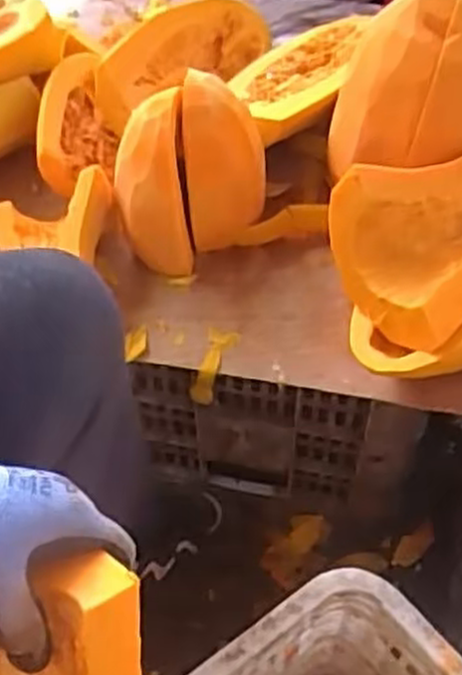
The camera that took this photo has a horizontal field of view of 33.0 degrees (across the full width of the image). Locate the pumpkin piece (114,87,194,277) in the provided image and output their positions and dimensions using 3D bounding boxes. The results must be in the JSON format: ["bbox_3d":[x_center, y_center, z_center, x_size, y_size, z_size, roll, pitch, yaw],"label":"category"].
[{"bbox_3d":[-0.073,-0.133,0.701,0.067,0.166,0.058,-2,32,0],"label":"pumpkin piece"}]

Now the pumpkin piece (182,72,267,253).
[{"bbox_3d":[-0.007,-0.158,0.717,0.073,0.159,0.041,-10,34,-6],"label":"pumpkin piece"}]

